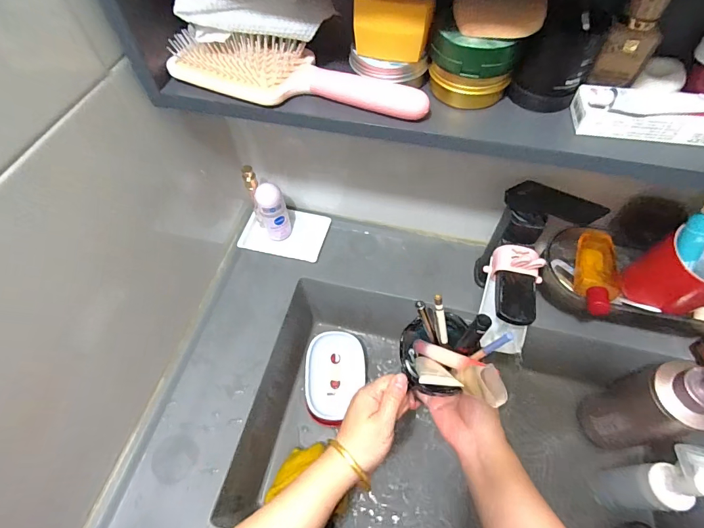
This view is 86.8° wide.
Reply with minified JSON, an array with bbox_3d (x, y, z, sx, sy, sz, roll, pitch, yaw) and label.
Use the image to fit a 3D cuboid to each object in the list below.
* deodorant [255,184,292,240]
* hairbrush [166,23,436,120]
[{"bbox_3d":[-0.116,-0.076,0.558,0.037,0.090,0.033,-23,60,-13],"label":"deodorant"},{"bbox_3d":[-0.050,-0.167,0.321,0.228,0.032,0.060,10,58,7],"label":"hairbrush"}]

